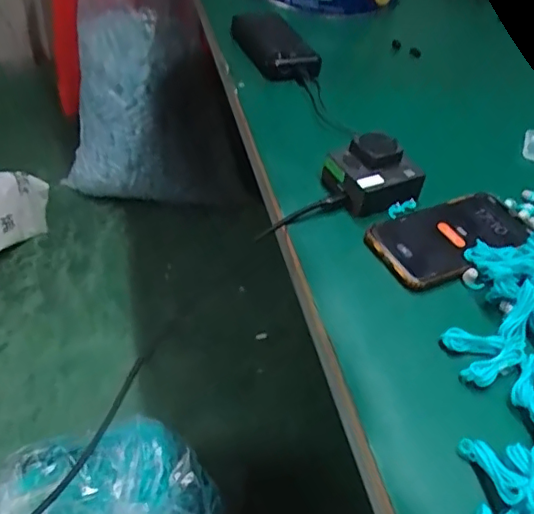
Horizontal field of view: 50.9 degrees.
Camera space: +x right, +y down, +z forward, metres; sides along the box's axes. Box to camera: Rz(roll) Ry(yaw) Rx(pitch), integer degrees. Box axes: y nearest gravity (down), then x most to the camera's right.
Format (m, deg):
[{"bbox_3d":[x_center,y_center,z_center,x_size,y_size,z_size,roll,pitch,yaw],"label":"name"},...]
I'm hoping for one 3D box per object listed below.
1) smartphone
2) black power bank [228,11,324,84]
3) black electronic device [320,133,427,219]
[{"bbox_3d":[0.172,-0.020,0.522,0.158,0.017,0.080,-18,50,-24],"label":"smartphone"},{"bbox_3d":[0.011,-0.294,0.765,0.073,0.034,0.165,-14,48,-21],"label":"black power bank"},{"bbox_3d":[0.104,-0.083,0.552,0.084,0.044,0.070,-14,48,-21],"label":"black electronic device"}]

